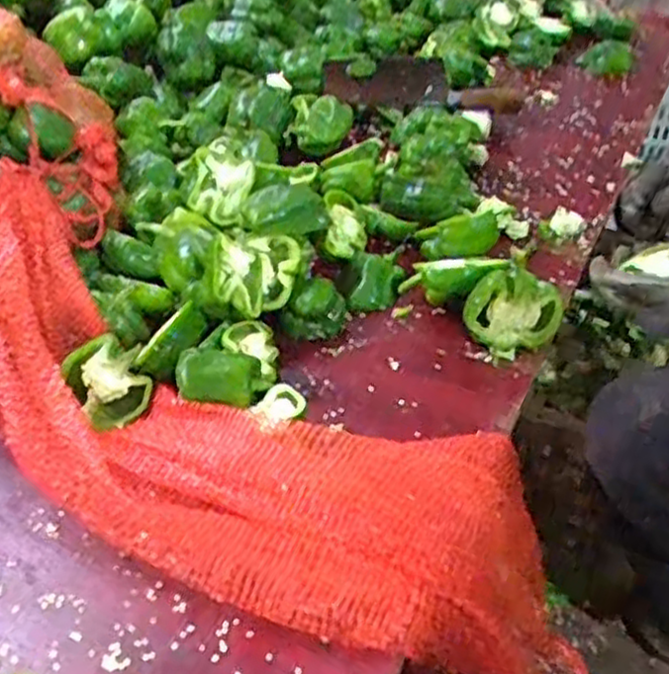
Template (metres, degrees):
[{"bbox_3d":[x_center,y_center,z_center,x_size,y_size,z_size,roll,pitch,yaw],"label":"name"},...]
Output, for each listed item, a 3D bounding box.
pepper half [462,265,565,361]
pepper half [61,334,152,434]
[{"bbox_3d":[0.163,-0.023,0.690,0.087,0.064,0.048,-2,42,0],"label":"pepper half"},{"bbox_3d":[-0.186,0.040,0.638,0.060,0.084,0.038,-22,5,-14],"label":"pepper half"}]

